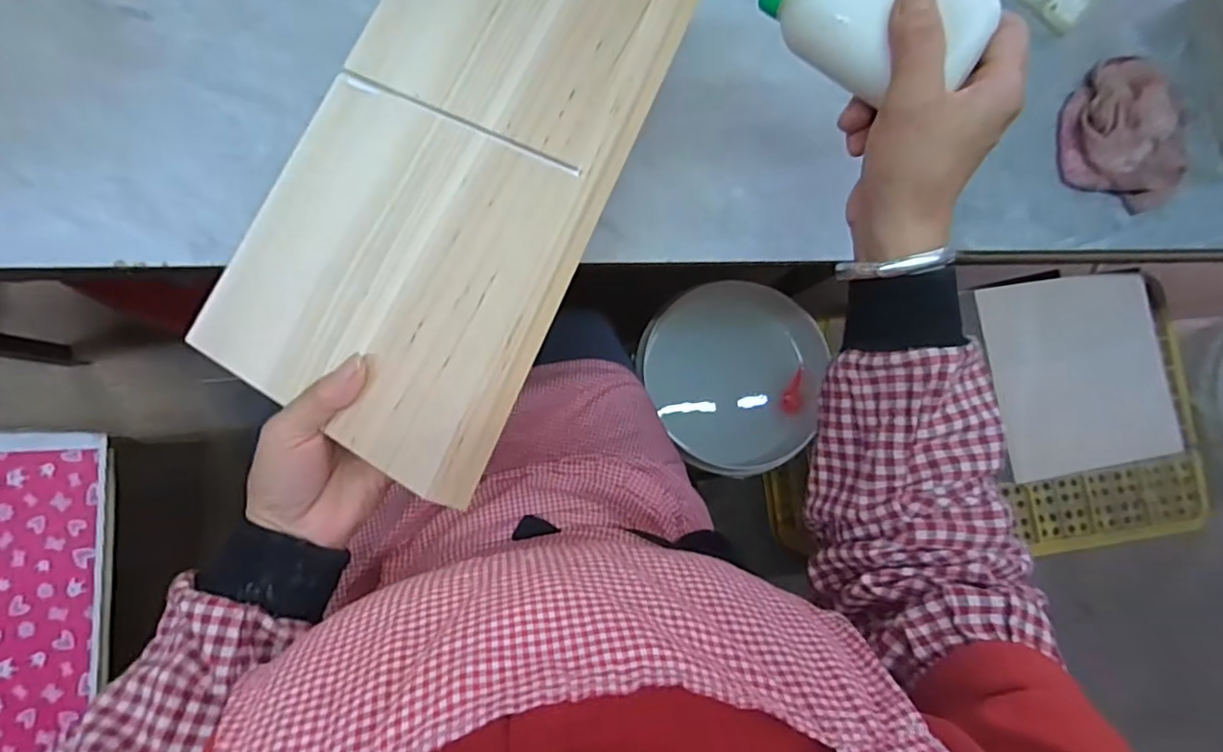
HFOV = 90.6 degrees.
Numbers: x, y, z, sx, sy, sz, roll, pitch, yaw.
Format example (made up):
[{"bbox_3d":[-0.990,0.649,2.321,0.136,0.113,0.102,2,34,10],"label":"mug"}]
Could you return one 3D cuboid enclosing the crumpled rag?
[{"bbox_3d":[0.424,-0.203,0.504,0.079,0.040,0.126,-10,86,-6],"label":"crumpled rag"}]

